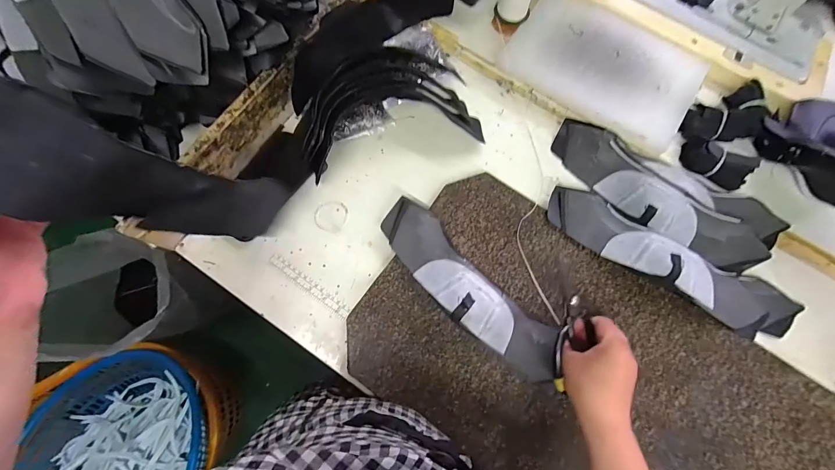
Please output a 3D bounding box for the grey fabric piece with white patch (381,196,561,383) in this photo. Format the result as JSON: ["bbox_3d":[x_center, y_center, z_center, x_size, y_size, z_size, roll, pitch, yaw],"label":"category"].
[{"bbox_3d":[0.066,0.072,0.465,0.079,0.037,0.293,-44,81,-10],"label":"grey fabric piece with white patch"}]

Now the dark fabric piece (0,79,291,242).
[{"bbox_3d":[-0.226,-0.038,0.317,0.084,0.334,0.032,-38,79,3],"label":"dark fabric piece"}]

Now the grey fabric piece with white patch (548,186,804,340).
[{"bbox_3d":[0.351,0.037,0.470,0.366,0.045,0.090,27,77,6],"label":"grey fabric piece with white patch"}]

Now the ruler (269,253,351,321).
[{"bbox_3d":[-0.152,0.071,0.495,0.136,0.004,0.021,36,78,8],"label":"ruler"}]

